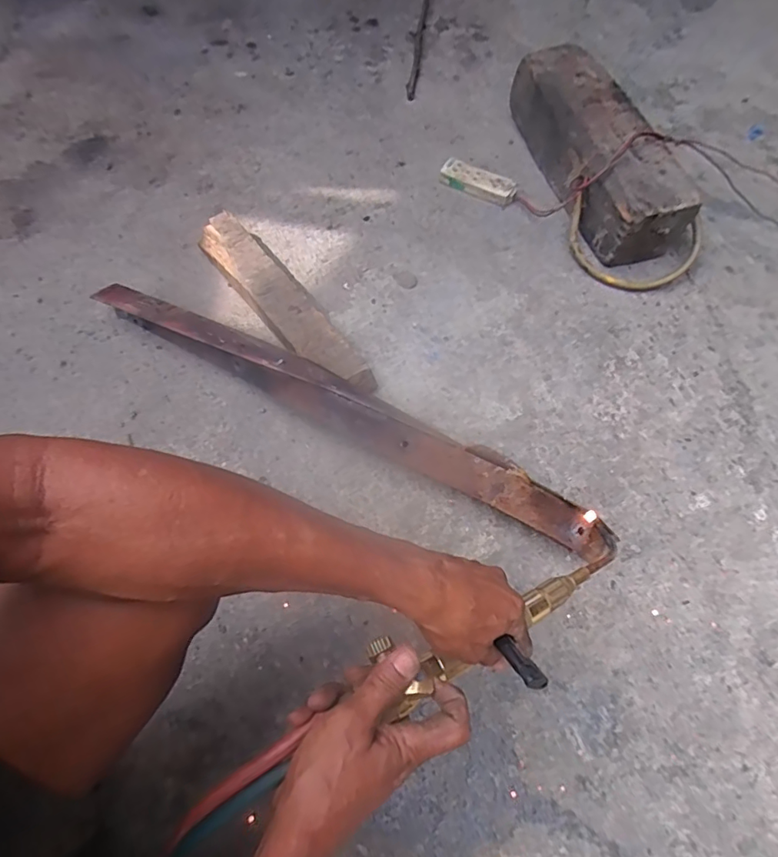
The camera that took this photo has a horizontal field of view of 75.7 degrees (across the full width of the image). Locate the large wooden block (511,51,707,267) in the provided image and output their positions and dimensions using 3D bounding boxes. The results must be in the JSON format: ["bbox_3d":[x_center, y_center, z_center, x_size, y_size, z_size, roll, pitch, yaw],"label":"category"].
[{"bbox_3d":[0.348,-0.480,0.867,0.149,0.122,0.430,-10,64,-6],"label":"large wooden block"}]

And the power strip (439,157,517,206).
[{"bbox_3d":[0.159,-0.439,0.896,0.139,0.028,0.041,28,66,12],"label":"power strip"}]

